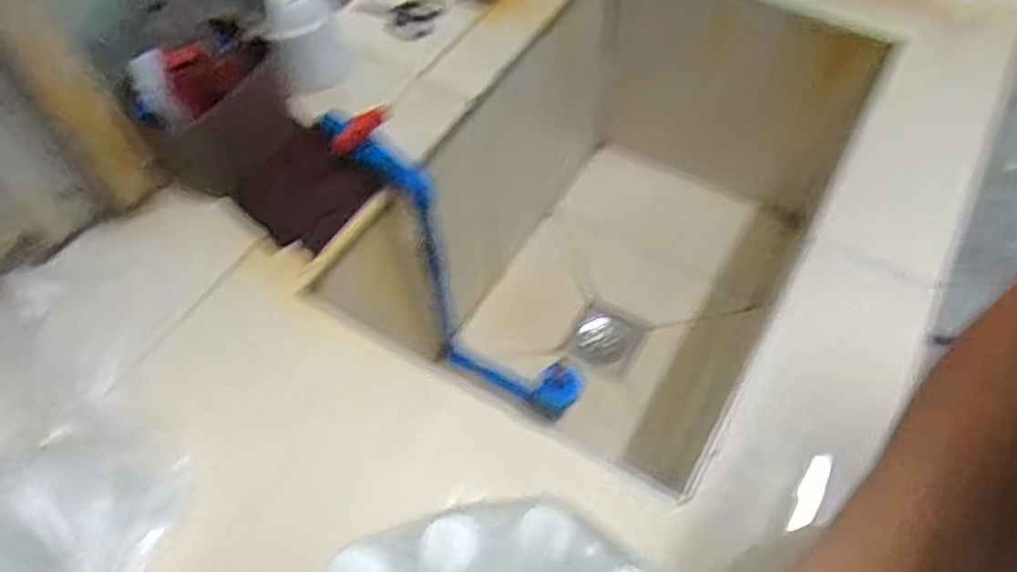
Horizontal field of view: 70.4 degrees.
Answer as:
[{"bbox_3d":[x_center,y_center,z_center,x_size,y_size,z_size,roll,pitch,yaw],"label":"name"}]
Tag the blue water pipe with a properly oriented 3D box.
[{"bbox_3d":[-0.061,-0.002,0.889,0.214,0.496,0.062,15,56,41],"label":"blue water pipe"}]

